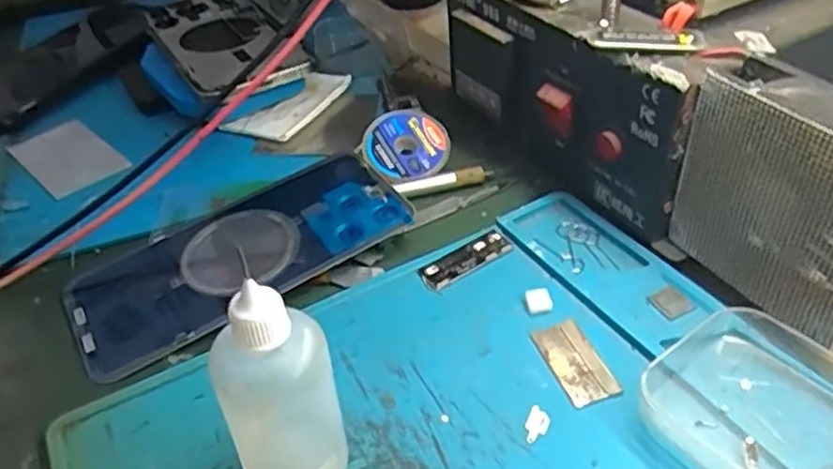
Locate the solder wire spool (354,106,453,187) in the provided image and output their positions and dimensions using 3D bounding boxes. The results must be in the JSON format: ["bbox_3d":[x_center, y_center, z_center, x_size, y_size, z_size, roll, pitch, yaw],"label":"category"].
[{"bbox_3d":[-0.005,-0.048,0.379,0.045,0.010,0.043,-21,69,-13],"label":"solder wire spool"}]

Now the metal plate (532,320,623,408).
[{"bbox_3d":[0.060,0.047,0.269,0.019,0.004,0.039,-15,40,-10],"label":"metal plate"}]

